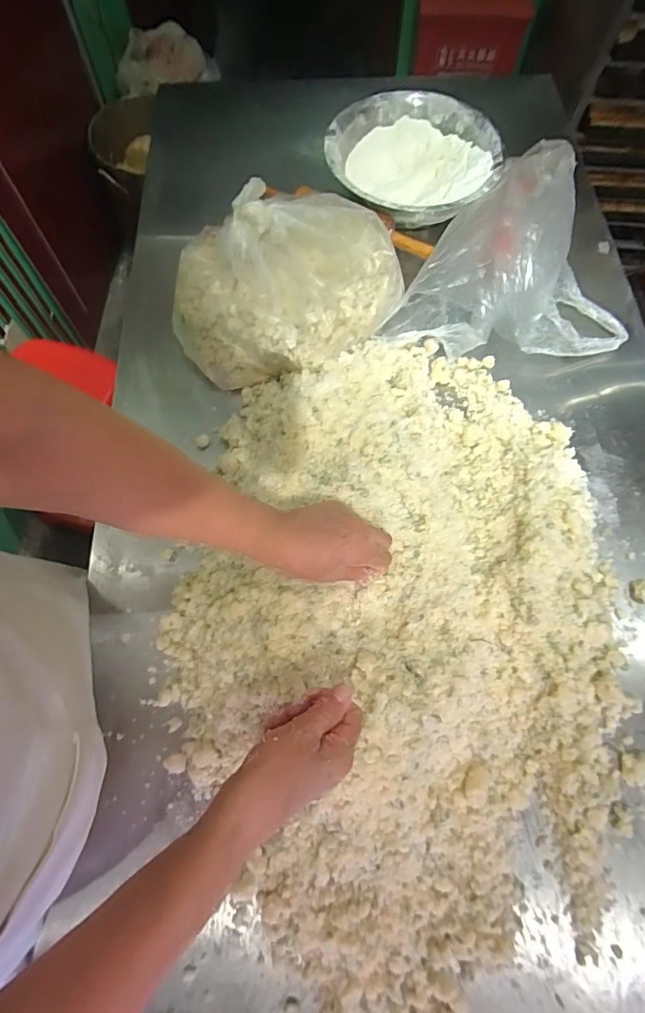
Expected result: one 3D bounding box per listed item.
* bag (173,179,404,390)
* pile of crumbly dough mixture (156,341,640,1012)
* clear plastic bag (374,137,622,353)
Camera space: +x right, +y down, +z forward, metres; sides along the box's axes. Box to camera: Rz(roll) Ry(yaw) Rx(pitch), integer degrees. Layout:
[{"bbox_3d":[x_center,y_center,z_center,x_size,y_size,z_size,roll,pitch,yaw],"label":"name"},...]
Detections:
[{"bbox_3d":[-0.048,-0.307,0.637,0.314,0.140,0.231,1,69,0],"label":"bag"},{"bbox_3d":[0.085,0.108,0.523,0.498,0.085,0.718,2,69,1],"label":"pile of crumbly dough mixture"},{"bbox_3d":[0.261,-0.396,0.700,0.324,0.107,0.340,-2,69,-1],"label":"clear plastic bag"}]

